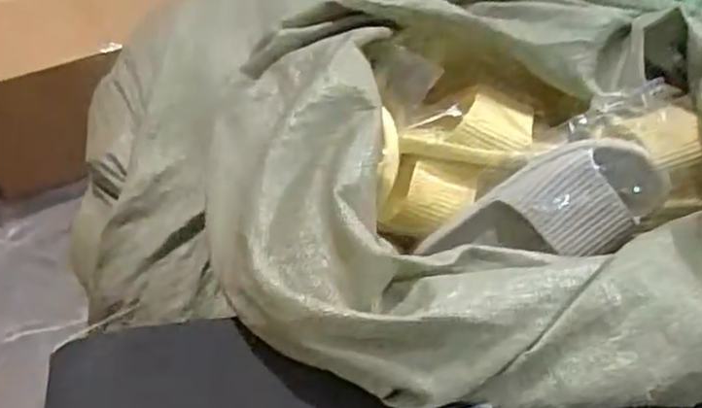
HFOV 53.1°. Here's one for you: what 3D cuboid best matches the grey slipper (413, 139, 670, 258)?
[{"bbox_3d":[0.202,0.005,0.740,0.243,0.077,0.100,-17,52,12],"label":"grey slipper"}]

